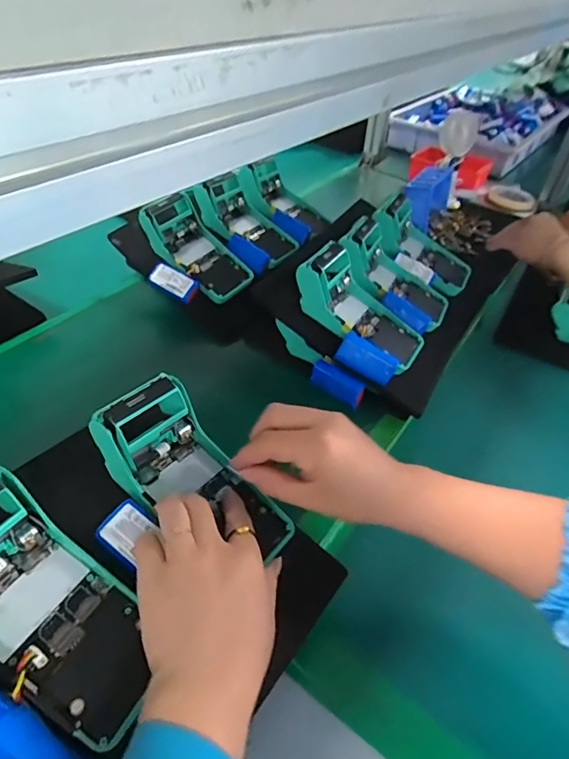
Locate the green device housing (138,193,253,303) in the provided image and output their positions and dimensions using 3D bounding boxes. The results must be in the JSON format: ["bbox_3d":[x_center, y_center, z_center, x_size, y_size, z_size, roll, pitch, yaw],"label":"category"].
[{"bbox_3d":[-0.128,-0.188,0.686,0.173,0.060,0.082,46,51,-1],"label":"green device housing"}]

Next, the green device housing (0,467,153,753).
[{"bbox_3d":[-0.153,0.139,0.290,0.166,0.047,0.076,47,52,-1],"label":"green device housing"}]

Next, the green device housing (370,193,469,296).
[{"bbox_3d":[0.207,-0.196,0.708,0.181,0.061,0.106,35,40,-16],"label":"green device housing"}]

